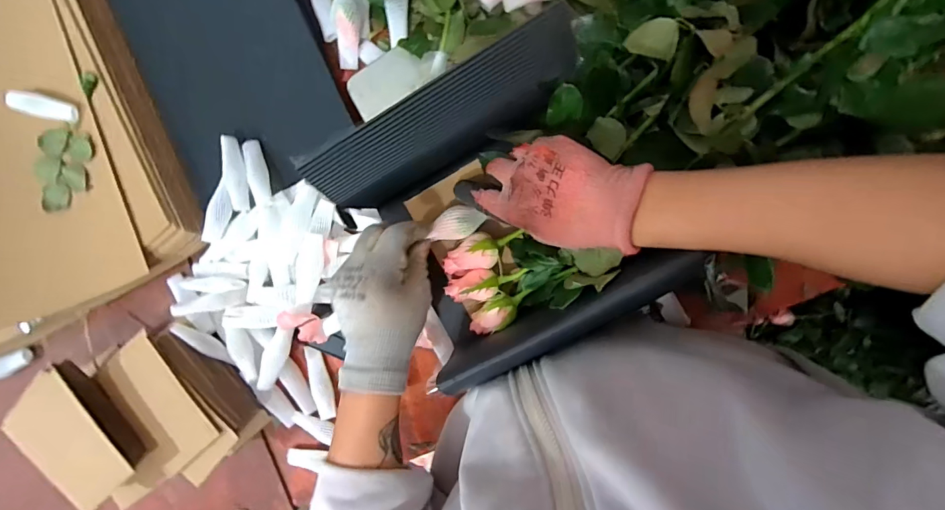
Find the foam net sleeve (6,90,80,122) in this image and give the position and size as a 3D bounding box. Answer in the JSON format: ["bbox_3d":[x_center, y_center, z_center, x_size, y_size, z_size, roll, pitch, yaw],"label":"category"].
[{"bbox_3d":[-0.510,-0.176,0.511,0.089,0.019,0.026,18,93,7],"label":"foam net sleeve"}]

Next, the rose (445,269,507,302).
[{"bbox_3d":[0.001,0.027,0.377,0.051,0.024,0.026,-7,90,8],"label":"rose"}]

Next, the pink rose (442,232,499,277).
[{"bbox_3d":[-0.002,-0.001,0.378,0.049,0.027,0.032,-13,89,8],"label":"pink rose"}]

